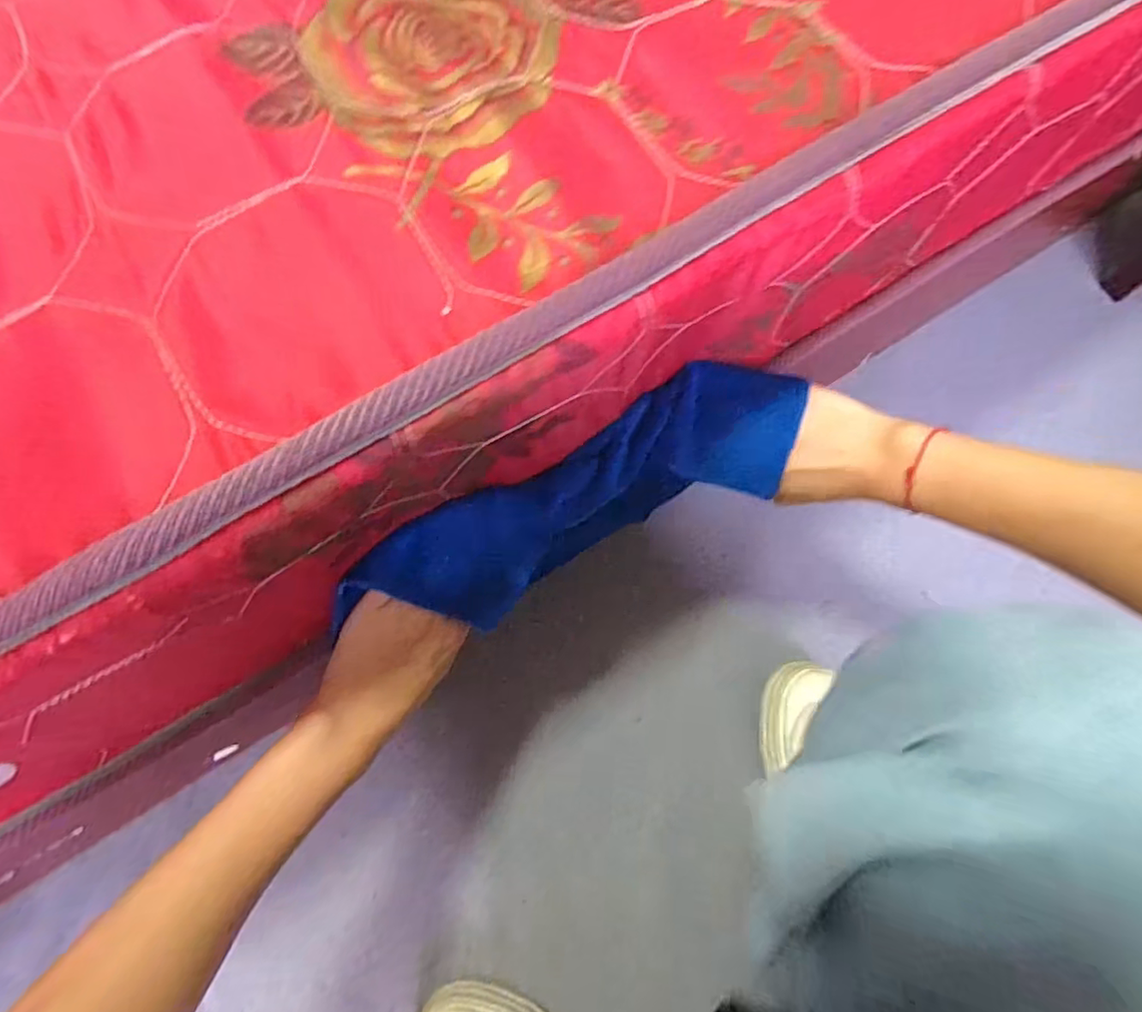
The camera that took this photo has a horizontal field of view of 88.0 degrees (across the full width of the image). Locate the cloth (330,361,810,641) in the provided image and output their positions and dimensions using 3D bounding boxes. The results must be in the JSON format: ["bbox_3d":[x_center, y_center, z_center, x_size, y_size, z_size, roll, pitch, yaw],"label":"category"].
[{"bbox_3d":[0.005,-0.005,0.396,0.312,0.039,0.091,-26,75,-5],"label":"cloth"}]

